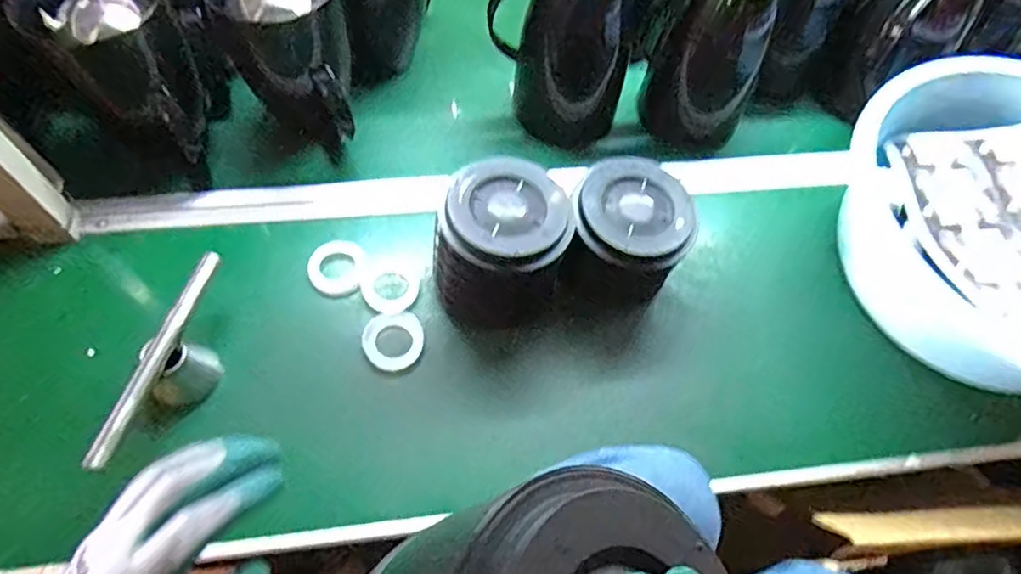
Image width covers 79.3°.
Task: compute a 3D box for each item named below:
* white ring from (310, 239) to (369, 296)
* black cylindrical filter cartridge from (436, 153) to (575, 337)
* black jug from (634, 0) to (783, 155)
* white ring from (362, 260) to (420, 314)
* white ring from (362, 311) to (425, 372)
[{"bbox_3d":[-0.179,-0.023,0.642,0.055,0.007,0.067,-1,60,-4],"label":"white ring"},{"bbox_3d":[-0.005,-0.032,0.595,0.107,0.129,0.113,15,60,5],"label":"black cylindrical filter cartridge"},{"bbox_3d":[0.217,-0.266,0.702,0.144,0.204,0.108,19,60,7],"label":"black jug"},{"bbox_3d":[-0.125,-0.002,0.638,0.058,0.004,0.058,2,60,-3],"label":"white ring"},{"bbox_3d":[-0.116,0.053,0.610,0.059,0.004,0.059,2,60,-3],"label":"white ring"}]

